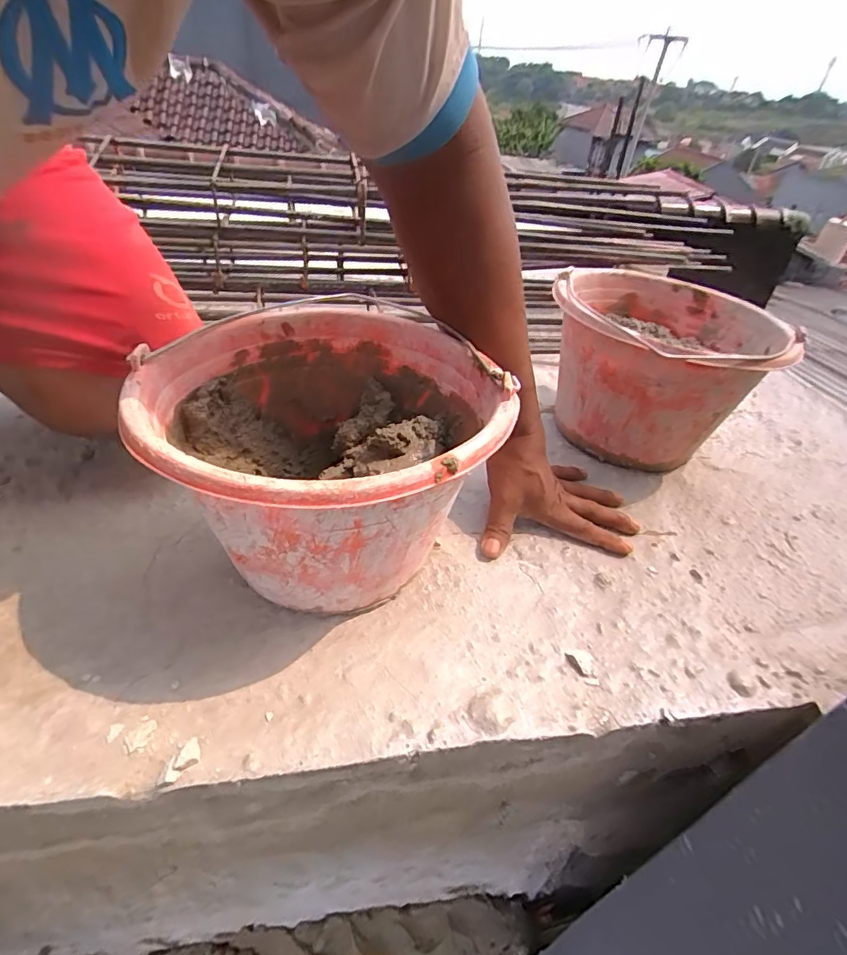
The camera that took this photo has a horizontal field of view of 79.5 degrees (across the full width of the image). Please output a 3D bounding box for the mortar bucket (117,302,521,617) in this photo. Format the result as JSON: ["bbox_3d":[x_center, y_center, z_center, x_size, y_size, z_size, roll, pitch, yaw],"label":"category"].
[{"bbox_3d":[-0.074,-0.004,0.394,0.238,0.169,0.242,4,39,-4],"label":"mortar bucket"}]

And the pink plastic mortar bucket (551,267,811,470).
[{"bbox_3d":[0.258,-0.119,0.587,0.220,0.168,0.269,16,38,14],"label":"pink plastic mortar bucket"}]

